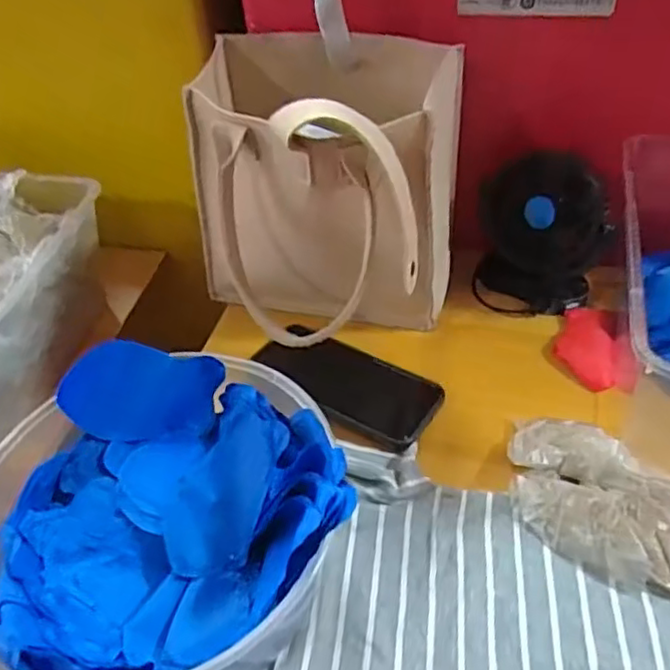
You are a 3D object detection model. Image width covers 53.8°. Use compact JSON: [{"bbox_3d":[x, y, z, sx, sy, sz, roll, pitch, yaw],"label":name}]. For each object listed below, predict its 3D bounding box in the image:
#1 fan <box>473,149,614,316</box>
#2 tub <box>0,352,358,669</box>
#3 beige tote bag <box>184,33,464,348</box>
[{"bbox_3d":[0.188,-0.095,0.608,0.114,0.137,0.068,11,47,15],"label":"fan"},{"bbox_3d":[-0.106,0.122,0.417,0.215,0.117,0.210,-2,44,2],"label":"tub"},{"bbox_3d":[-0.020,-0.114,0.564,0.219,0.217,0.221,14,47,18],"label":"beige tote bag"}]

